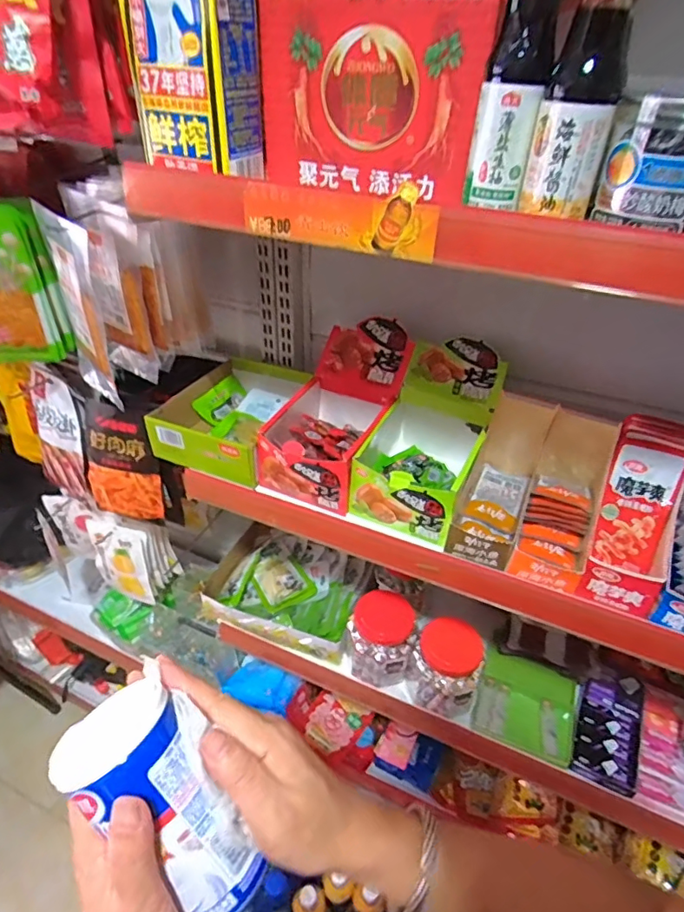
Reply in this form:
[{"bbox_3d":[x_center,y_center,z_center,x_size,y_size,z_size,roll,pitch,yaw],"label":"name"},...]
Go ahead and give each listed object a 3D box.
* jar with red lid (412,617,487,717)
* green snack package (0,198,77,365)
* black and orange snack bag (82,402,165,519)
[{"bbox_3d":[0.154,0.306,0.772,0.092,0.121,0.089,1,39,-1],"label":"jar with red lid"},{"bbox_3d":[-0.435,-0.213,0.672,0.143,0.199,0.026,-2,39,-5],"label":"green snack package"},{"bbox_3d":[-0.337,0.010,0.815,0.139,0.185,0.039,2,21,11],"label":"black and orange snack bag"}]

